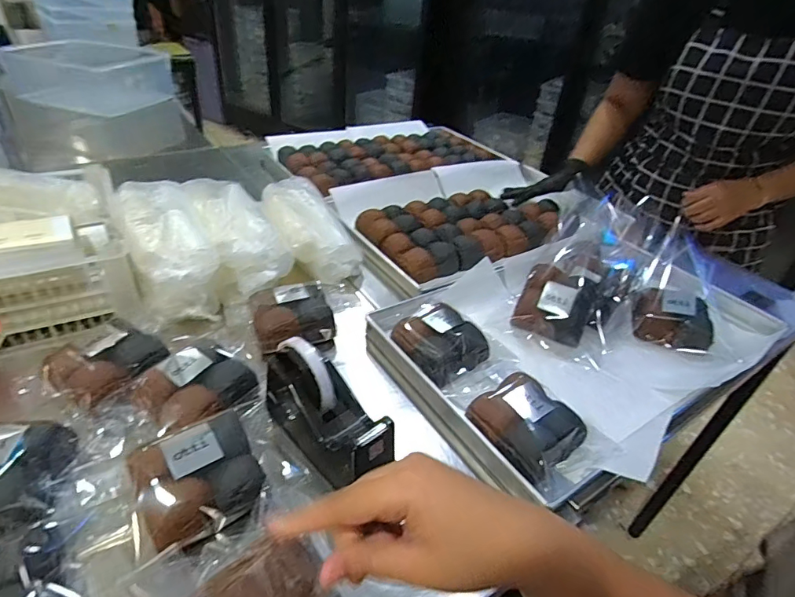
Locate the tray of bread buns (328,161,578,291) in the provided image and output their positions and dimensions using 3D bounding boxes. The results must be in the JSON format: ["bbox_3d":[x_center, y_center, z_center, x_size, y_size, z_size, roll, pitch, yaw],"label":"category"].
[{"bbox_3d":[0.163,-0.187,0.914,0.549,0.051,0.360,-17,43,-28],"label":"tray of bread buns"}]

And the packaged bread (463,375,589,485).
[{"bbox_3d":[0.137,0.134,0.499,0.104,0.050,0.108,-20,44,-31],"label":"packaged bread"}]

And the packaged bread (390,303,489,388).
[{"bbox_3d":[0.050,0.058,0.584,0.102,0.048,0.114,-18,43,-30],"label":"packaged bread"}]

